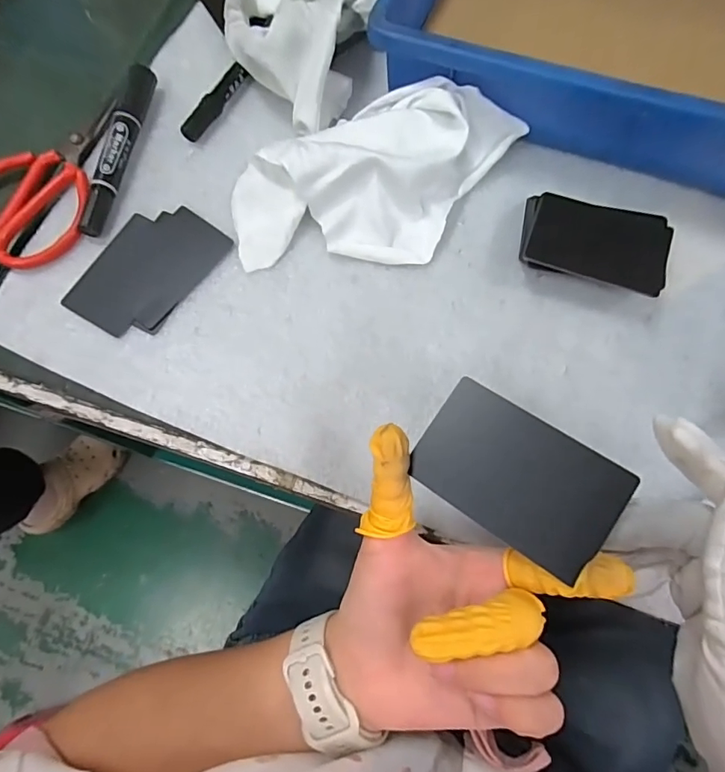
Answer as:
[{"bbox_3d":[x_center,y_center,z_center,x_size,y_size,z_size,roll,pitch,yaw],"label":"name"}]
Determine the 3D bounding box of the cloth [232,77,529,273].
[{"bbox_3d":[0.007,-0.144,0.337,0.194,0.040,0.111,-2,75,2],"label":"cloth"}]

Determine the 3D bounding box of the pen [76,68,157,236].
[{"bbox_3d":[-0.182,-0.178,0.364,0.018,0.021,0.143,9,75,5],"label":"pen"}]

